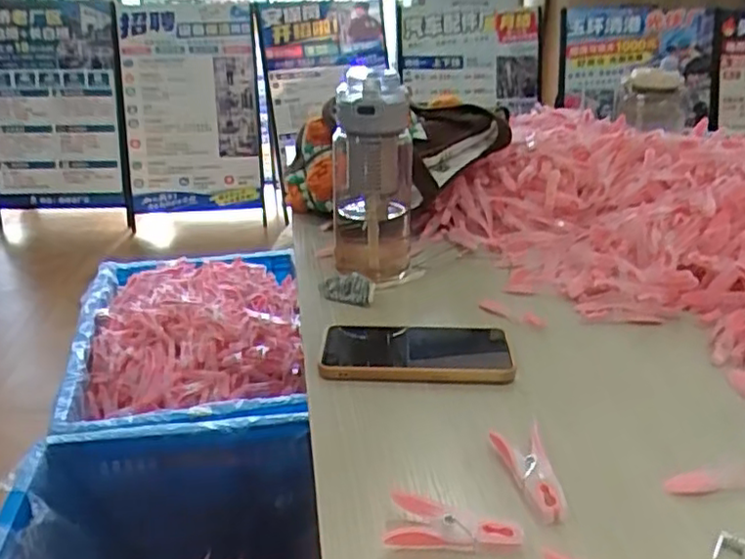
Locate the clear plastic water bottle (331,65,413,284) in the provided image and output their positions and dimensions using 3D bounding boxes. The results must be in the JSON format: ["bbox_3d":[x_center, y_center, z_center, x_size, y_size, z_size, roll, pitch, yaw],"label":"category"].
[{"bbox_3d":[-0.002,-0.103,0.691,0.083,0.210,0.087,-3,25,-5],"label":"clear plastic water bottle"}]

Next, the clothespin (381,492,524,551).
[{"bbox_3d":[0.047,0.144,0.383,0.075,0.017,0.031,5,25,11],"label":"clothespin"}]

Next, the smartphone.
[{"bbox_3d":[0.036,0.061,0.561,0.156,0.015,0.086,2,25,4],"label":"smartphone"}]

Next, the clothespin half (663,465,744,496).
[{"bbox_3d":[0.226,0.129,0.430,0.083,0.005,0.018,-5,25,-10],"label":"clothespin half"}]

